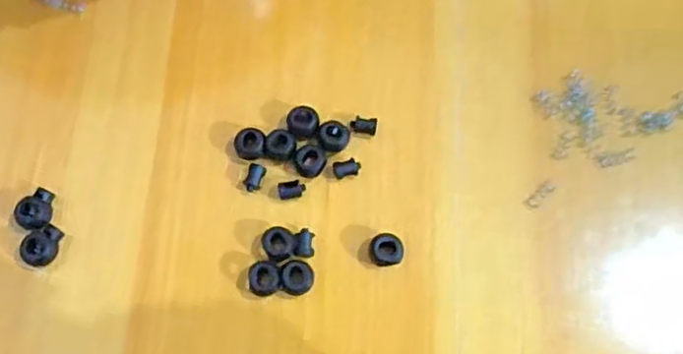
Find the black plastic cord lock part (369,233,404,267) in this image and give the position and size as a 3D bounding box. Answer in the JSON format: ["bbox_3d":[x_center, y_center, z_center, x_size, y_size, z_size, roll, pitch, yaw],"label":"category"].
[{"bbox_3d":[0.023,0.038,0.330,0.017,0.012,0.016,11,72,2],"label":"black plastic cord lock part"}]

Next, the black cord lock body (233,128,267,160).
[{"bbox_3d":[-0.050,-0.017,0.348,0.016,0.012,0.016,9,72,1],"label":"black cord lock body"}]

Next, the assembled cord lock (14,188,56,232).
[{"bbox_3d":[-0.158,0.017,0.332,0.015,0.013,0.022,13,72,3],"label":"assembled cord lock"}]

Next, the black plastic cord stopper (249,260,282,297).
[{"bbox_3d":[-0.038,0.052,0.324,0.016,0.010,0.017,0,72,-1],"label":"black plastic cord stopper"}]

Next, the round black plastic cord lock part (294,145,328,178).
[{"bbox_3d":[-0.017,-0.009,0.345,0.017,0.008,0.015,-40,77,-13],"label":"round black plastic cord lock part"}]

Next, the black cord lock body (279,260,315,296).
[{"bbox_3d":[-0.022,0.052,0.325,0.016,0.009,0.017,11,72,2],"label":"black cord lock body"}]

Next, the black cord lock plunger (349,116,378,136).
[{"bbox_3d":[0.012,-0.029,0.355,0.015,0.007,0.009,8,72,1],"label":"black cord lock plunger"}]

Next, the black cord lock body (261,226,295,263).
[{"bbox_3d":[-0.033,0.035,0.331,0.016,0.009,0.017,0,72,-1],"label":"black cord lock body"}]

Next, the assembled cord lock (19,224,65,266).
[{"bbox_3d":[-0.153,0.035,0.328,0.015,0.014,0.022,20,72,5],"label":"assembled cord lock"}]

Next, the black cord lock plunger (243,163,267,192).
[{"bbox_3d":[-0.047,0.001,0.343,0.009,0.008,0.015,21,73,5],"label":"black cord lock plunger"}]

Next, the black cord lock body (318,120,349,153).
[{"bbox_3d":[-0.004,-0.022,0.347,0.016,0.015,0.017,0,72,-1],"label":"black cord lock body"}]

